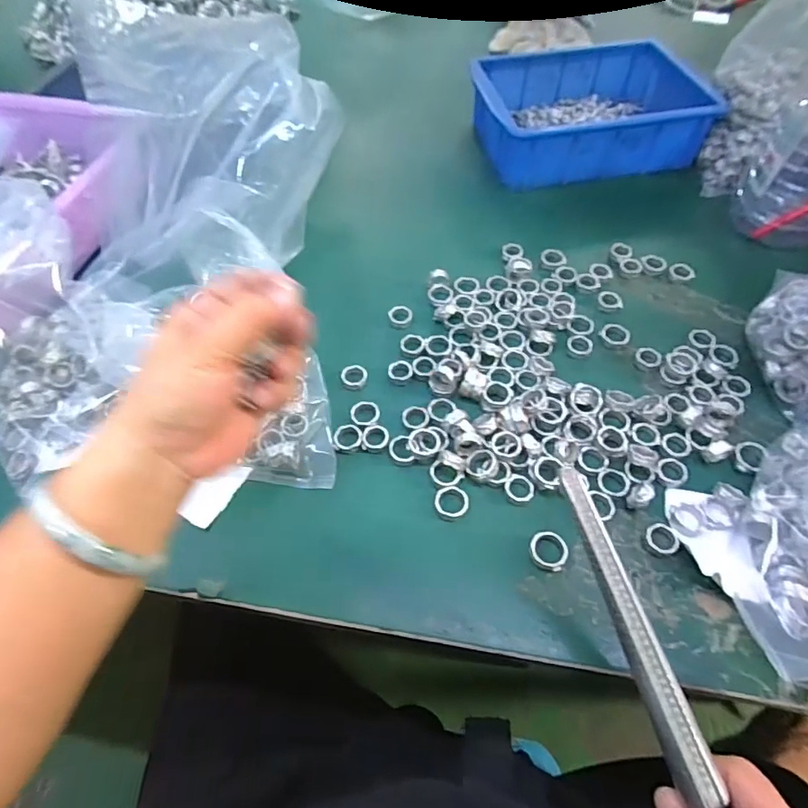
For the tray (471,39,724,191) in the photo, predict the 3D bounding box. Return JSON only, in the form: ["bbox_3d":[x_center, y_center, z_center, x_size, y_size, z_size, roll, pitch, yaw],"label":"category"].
[{"bbox_3d":[0.206,-0.340,0.592,0.237,0.079,0.175,-5,56,-3],"label":"tray"}]

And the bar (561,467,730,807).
[{"bbox_3d":[0.126,0.130,0.265,0.018,0.011,0.200,-20,85,-15],"label":"bar"}]

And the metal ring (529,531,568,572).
[{"bbox_3d":[0.096,0.097,0.334,0.024,0.004,0.025,-1,66,11],"label":"metal ring"}]

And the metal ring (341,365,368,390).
[{"bbox_3d":[-0.041,-0.022,0.421,0.022,0.009,0.021,0,56,0],"label":"metal ring"}]

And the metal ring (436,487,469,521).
[{"bbox_3d":[0.033,0.069,0.354,0.023,0.008,0.022,0,56,0],"label":"metal ring"}]

